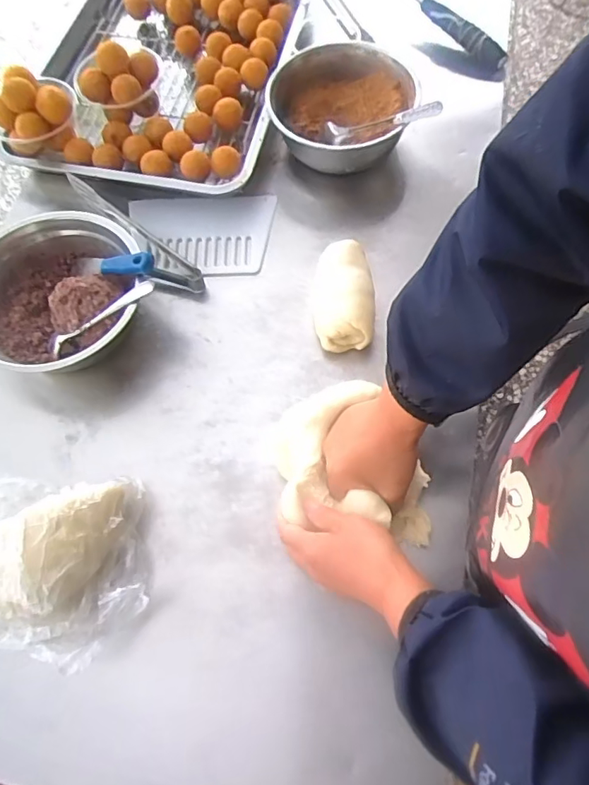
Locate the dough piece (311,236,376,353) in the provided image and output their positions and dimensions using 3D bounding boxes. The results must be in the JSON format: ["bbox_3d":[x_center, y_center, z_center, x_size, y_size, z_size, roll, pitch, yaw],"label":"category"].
[{"bbox_3d":[0.052,-0.104,0.566,0.062,0.054,0.115,-2,66,1],"label":"dough piece"}]

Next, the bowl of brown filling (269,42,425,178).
[{"bbox_3d":[0.057,-0.339,0.643,0.167,0.081,0.169,-1,66,1],"label":"bowl of brown filling"}]

